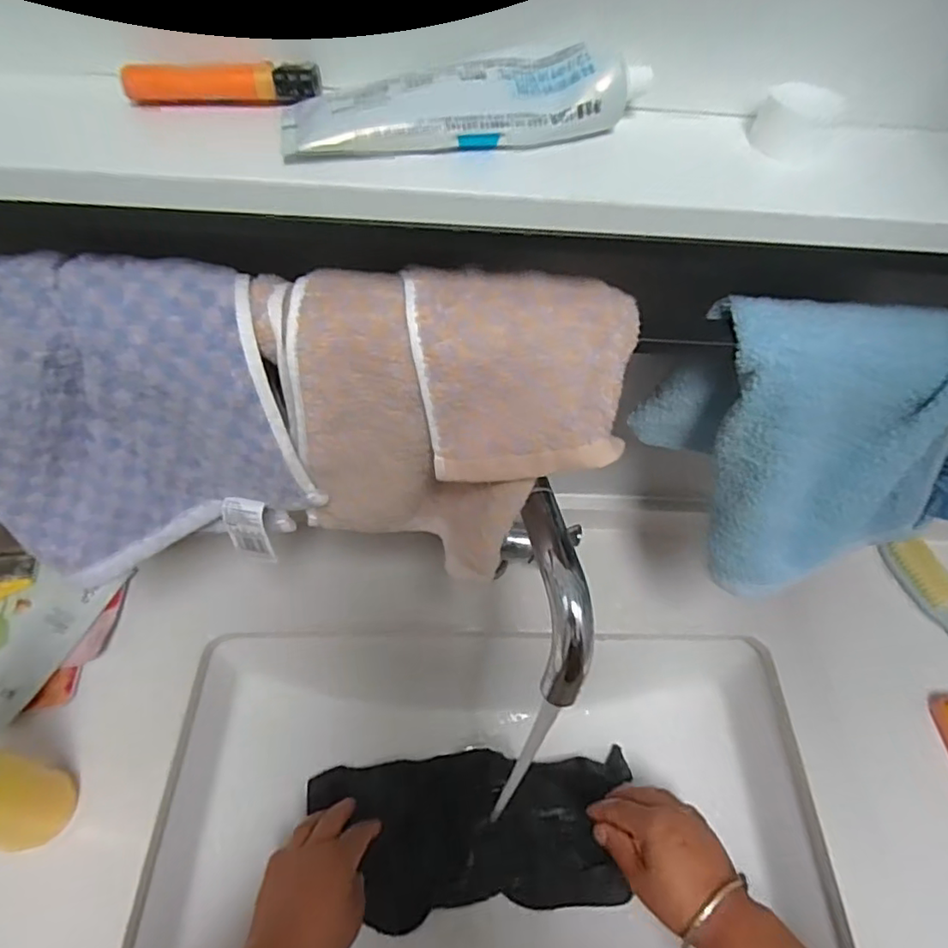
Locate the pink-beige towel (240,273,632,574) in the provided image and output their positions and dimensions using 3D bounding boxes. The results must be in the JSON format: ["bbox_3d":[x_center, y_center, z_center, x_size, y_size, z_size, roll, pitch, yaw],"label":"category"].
[{"bbox_3d":[-0.019,-0.022,0.334,0.183,0.157,0.086,7,55,0],"label":"pink-beige towel"}]

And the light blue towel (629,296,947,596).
[{"bbox_3d":[0.212,-0.008,0.353,0.206,0.162,0.090,10,55,3],"label":"light blue towel"}]

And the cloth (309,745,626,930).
[{"bbox_3d":[0.003,0.344,0.575,0.296,0.039,0.134,-3,55,-7],"label":"cloth"}]

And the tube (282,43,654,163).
[{"bbox_3d":[-0.004,-0.159,0.253,0.150,0.025,0.040,-9,56,-11],"label":"tube"}]

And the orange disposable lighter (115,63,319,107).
[{"bbox_3d":[-0.107,-0.168,0.258,0.079,0.013,0.009,-7,56,-9],"label":"orange disposable lighter"}]

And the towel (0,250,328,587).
[{"bbox_3d":[-0.183,-0.025,0.324,0.172,0.177,0.048,-4,37,-2],"label":"towel"}]

